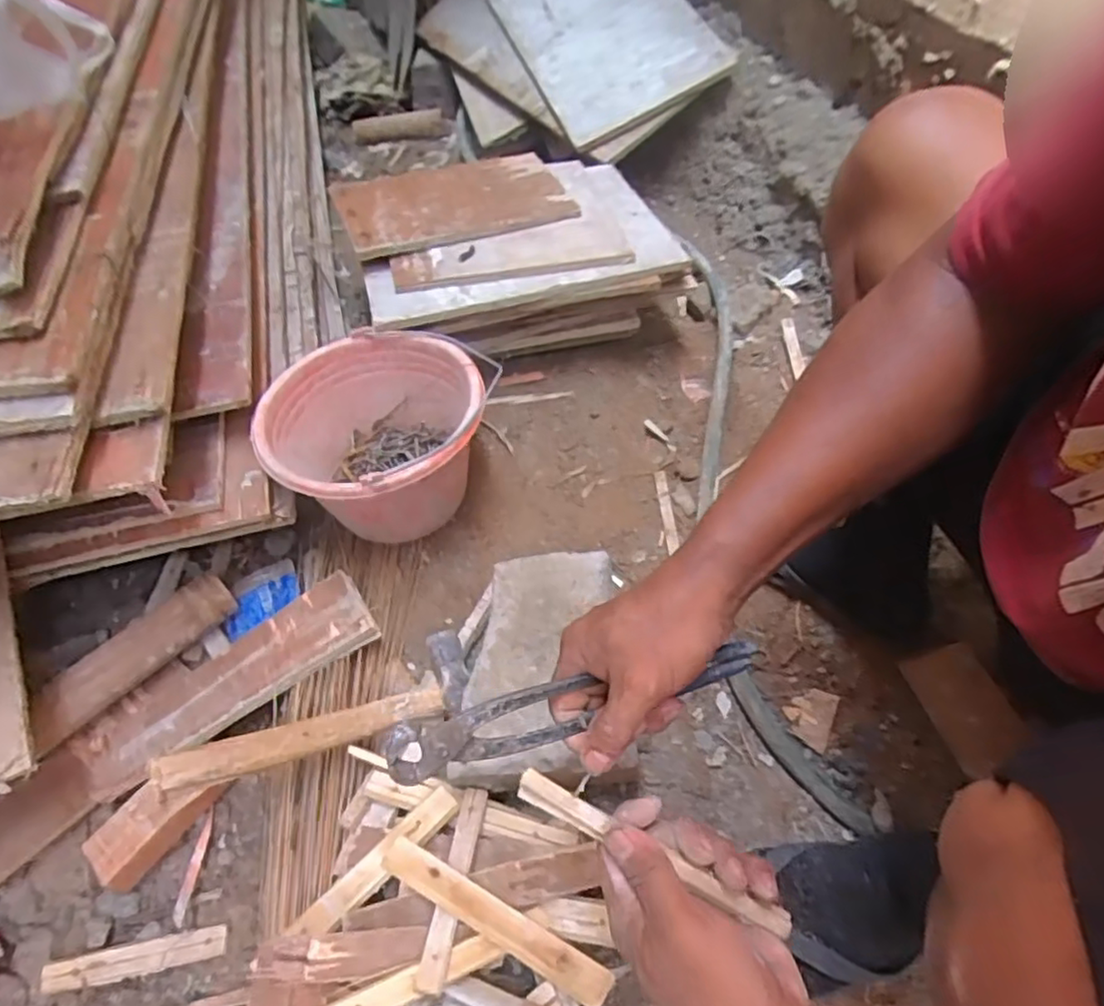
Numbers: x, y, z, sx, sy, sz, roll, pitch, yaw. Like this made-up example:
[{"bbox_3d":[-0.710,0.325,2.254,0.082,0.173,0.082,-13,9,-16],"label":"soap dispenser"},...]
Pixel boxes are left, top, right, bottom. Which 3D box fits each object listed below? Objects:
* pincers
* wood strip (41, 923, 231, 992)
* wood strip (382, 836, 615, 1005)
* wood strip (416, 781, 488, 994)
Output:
[{"bbox_3d":[0.017,0.115,0.382,0.222,0.038,0.022,-10,12,-18],"label":"pincers"},{"bbox_3d":[-0.368,0.401,0.576,0.156,0.009,0.026,-11,57,-2],"label":"wood strip"},{"bbox_3d":[-0.044,0.318,0.502,0.190,0.010,0.028,28,52,10],"label":"wood strip"},{"bbox_3d":[-0.077,0.300,0.526,0.020,0.015,0.155,5,31,5],"label":"wood strip"}]

